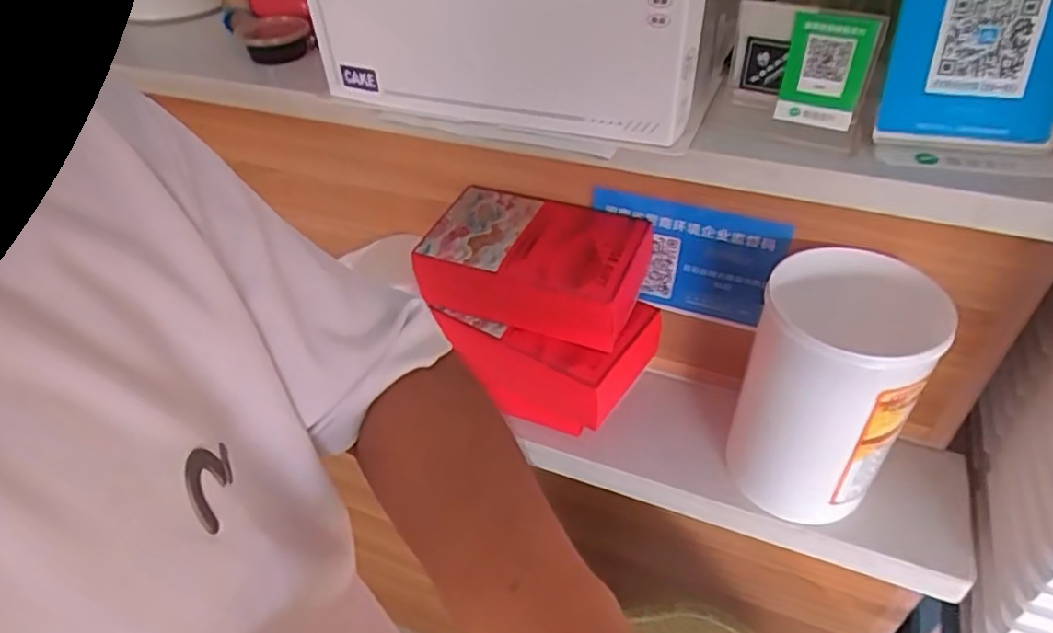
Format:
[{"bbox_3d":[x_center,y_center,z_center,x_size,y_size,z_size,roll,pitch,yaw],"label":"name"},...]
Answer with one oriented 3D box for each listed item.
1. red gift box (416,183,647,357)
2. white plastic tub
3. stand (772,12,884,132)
[{"bbox_3d":[0.008,-0.046,0.596,0.190,0.069,0.122,13,45,18],"label":"red gift box"},{"bbox_3d":[0.259,0.064,0.551,0.121,0.204,0.133,25,50,28],"label":"white plastic tub"},{"bbox_3d":[0.209,-0.171,0.453,0.056,0.075,0.010,27,51,29],"label":"stand"}]

